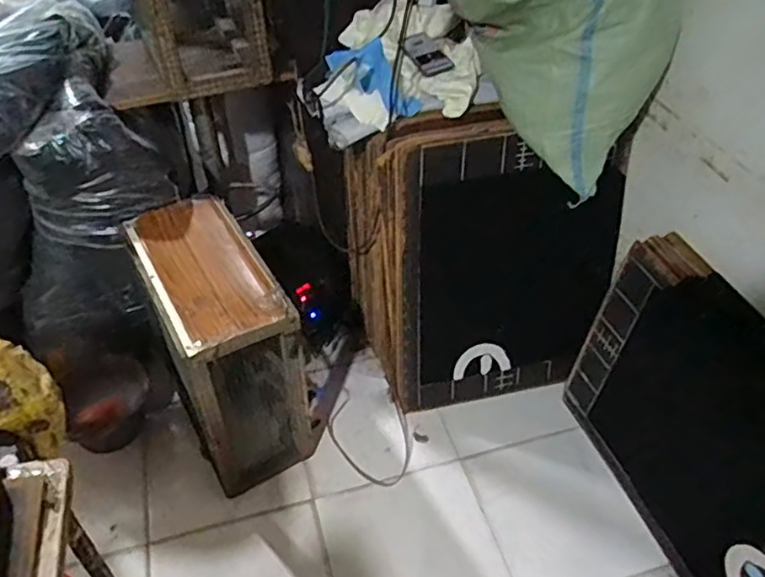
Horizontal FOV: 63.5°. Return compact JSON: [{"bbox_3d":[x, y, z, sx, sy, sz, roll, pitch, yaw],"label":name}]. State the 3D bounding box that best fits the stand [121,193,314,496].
[{"bbox_3d":[-0.385,0.146,1.524,0.269,0.561,0.482,-22,49,-24],"label":"stand"}]

